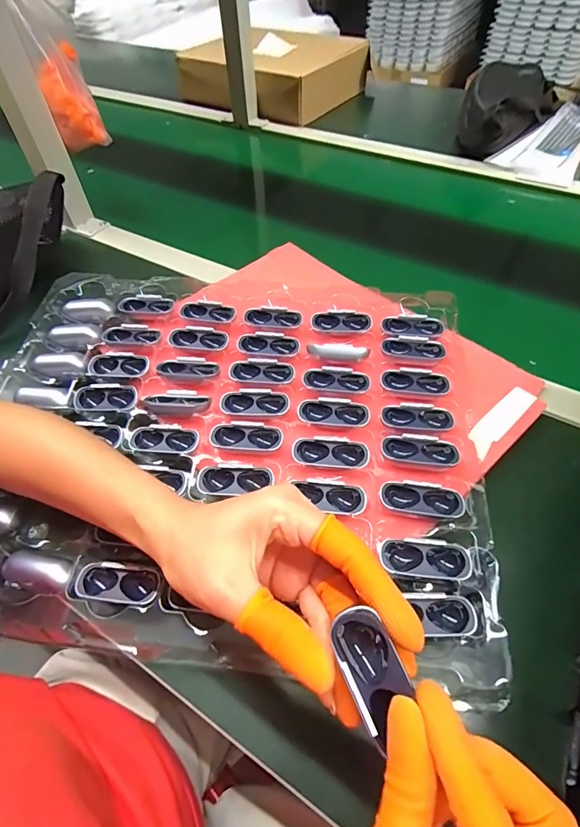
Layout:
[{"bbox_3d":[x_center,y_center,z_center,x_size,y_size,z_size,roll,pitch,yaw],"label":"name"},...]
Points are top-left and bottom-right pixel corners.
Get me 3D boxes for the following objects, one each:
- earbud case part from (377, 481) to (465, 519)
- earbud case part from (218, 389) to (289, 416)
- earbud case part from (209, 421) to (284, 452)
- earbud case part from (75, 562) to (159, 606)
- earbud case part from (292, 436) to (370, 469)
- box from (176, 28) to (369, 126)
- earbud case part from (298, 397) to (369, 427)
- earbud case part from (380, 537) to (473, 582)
[{"bbox_3d":[0.097,0.065,0.307,0.059,0.014,0.023,7,54,8],"label":"earbud case part"},{"bbox_3d":[-0.031,-0.009,0.363,0.059,0.012,0.024,-2,53,2],"label":"earbud case part"},{"bbox_3d":[-0.036,0.019,0.346,0.059,0.015,0.022,1,53,3],"label":"earbud case part"},{"bbox_3d":[-0.121,0.120,0.291,0.058,0.012,0.025,4,54,6],"label":"earbud case part"},{"bbox_3d":[0.033,0.031,0.333,0.060,0.009,0.025,5,54,7],"label":"earbud case part"},{"bbox_3d":[-0.037,-0.740,0.887,0.320,0.081,0.270,30,60,23],"label":"box"},{"bbox_3d":[0.037,0.000,0.355,0.058,0.011,0.025,4,54,5],"label":"earbud case part"},{"bbox_3d":[0.091,0.099,0.281,0.059,0.011,0.024,2,54,4],"label":"earbud case part"}]

